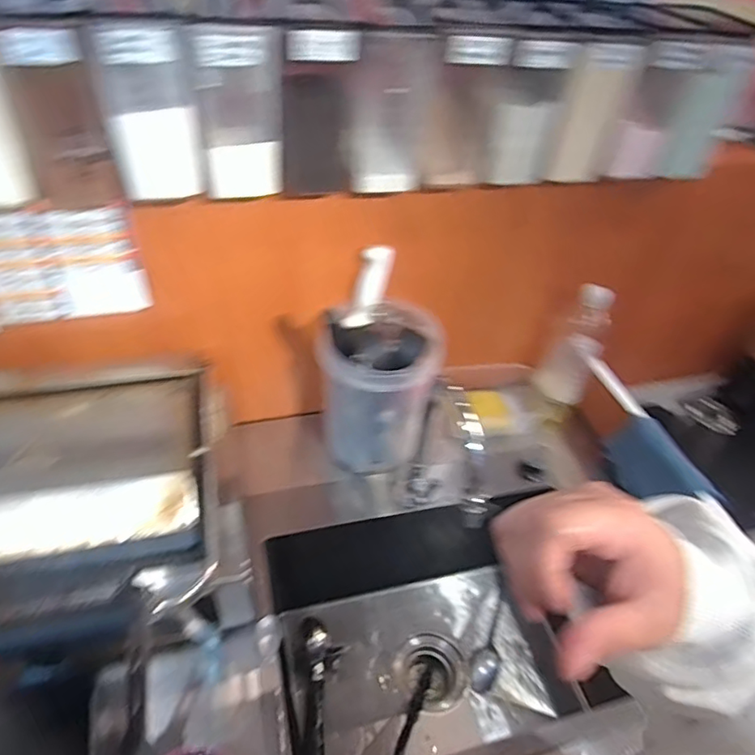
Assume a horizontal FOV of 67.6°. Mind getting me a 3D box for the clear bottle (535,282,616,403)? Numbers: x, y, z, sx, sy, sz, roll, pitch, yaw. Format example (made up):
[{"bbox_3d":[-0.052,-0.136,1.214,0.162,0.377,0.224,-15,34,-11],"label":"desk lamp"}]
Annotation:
[{"bbox_3d":[0.329,-0.055,0.941,0.079,0.218,0.078,25,46,21],"label":"clear bottle"}]

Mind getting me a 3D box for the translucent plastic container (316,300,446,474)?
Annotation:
[{"bbox_3d":[0.002,0.022,0.847,0.156,0.237,0.170,11,42,7],"label":"translucent plastic container"}]

